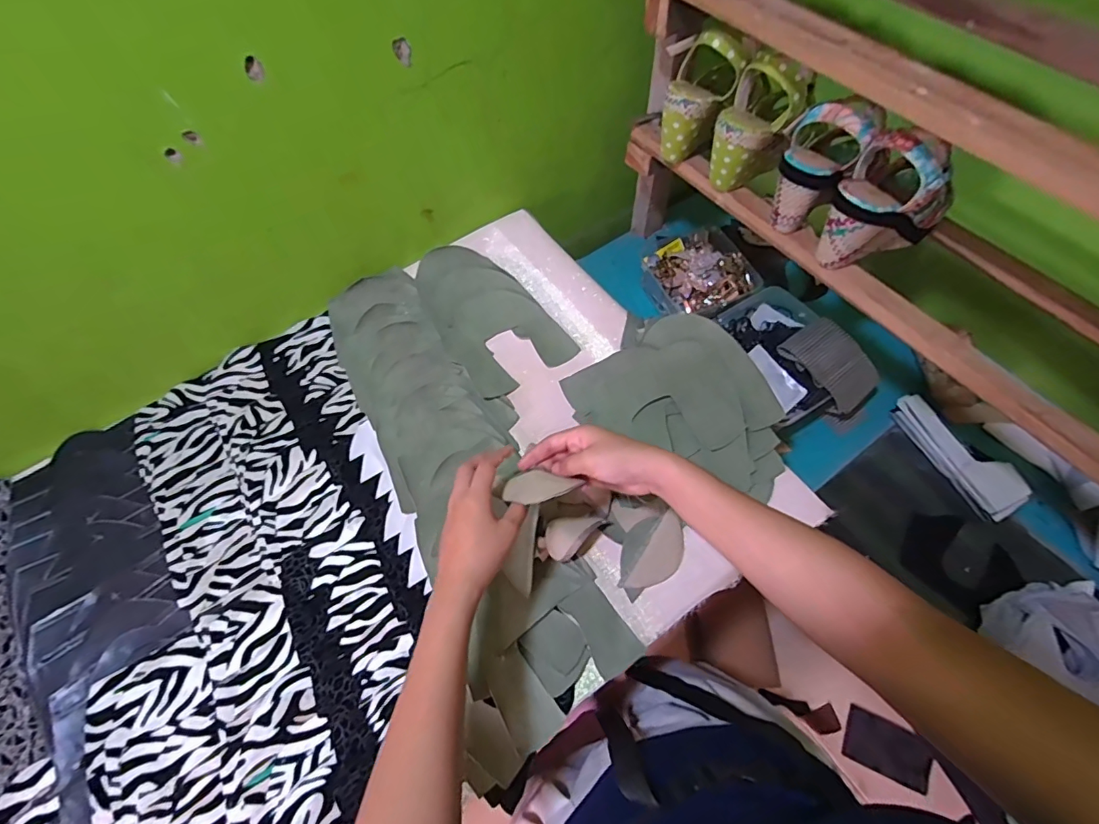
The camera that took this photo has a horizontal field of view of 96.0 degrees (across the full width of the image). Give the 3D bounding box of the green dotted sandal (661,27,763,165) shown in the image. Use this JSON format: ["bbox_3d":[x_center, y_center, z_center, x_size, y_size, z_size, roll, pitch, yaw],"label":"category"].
[{"bbox_3d":[0.179,-0.399,0.627,0.090,0.147,0.097,-16,60,-37],"label":"green dotted sandal"}]

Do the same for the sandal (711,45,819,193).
[{"bbox_3d":[0.248,-0.345,0.594,0.080,0.139,0.080,31,68,16],"label":"sandal"}]

